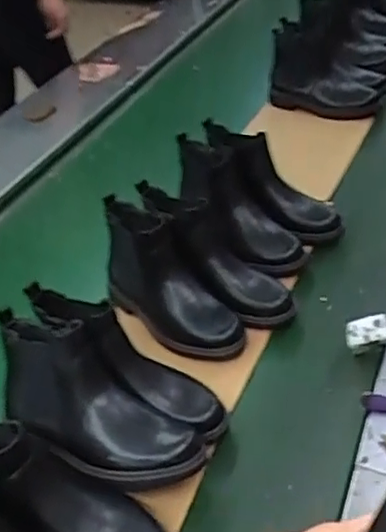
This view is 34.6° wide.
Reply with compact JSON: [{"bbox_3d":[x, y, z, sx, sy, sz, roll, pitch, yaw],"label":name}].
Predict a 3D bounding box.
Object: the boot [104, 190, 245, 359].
[{"bbox_3d":[-0.037,0.024,0.858,0.236,0.151,0.093,27,50,35],"label":"boot"}]

